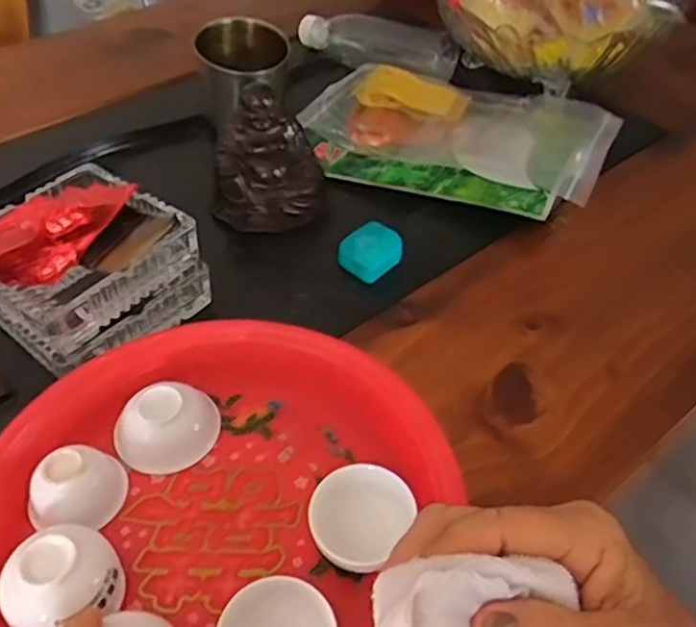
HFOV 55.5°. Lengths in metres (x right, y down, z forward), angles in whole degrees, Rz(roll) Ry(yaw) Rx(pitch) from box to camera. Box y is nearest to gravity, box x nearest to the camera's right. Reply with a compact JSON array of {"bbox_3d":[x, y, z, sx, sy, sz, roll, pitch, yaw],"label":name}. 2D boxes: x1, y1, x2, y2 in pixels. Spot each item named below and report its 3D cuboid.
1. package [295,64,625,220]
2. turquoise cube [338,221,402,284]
[{"bbox_3d":[0.100,-0.172,0.609,0.267,0.033,0.184,23,51,18],"label":"package"},{"bbox_3d":[0.018,-0.047,0.511,0.038,0.022,0.046,34,56,26],"label":"turquoise cube"}]

